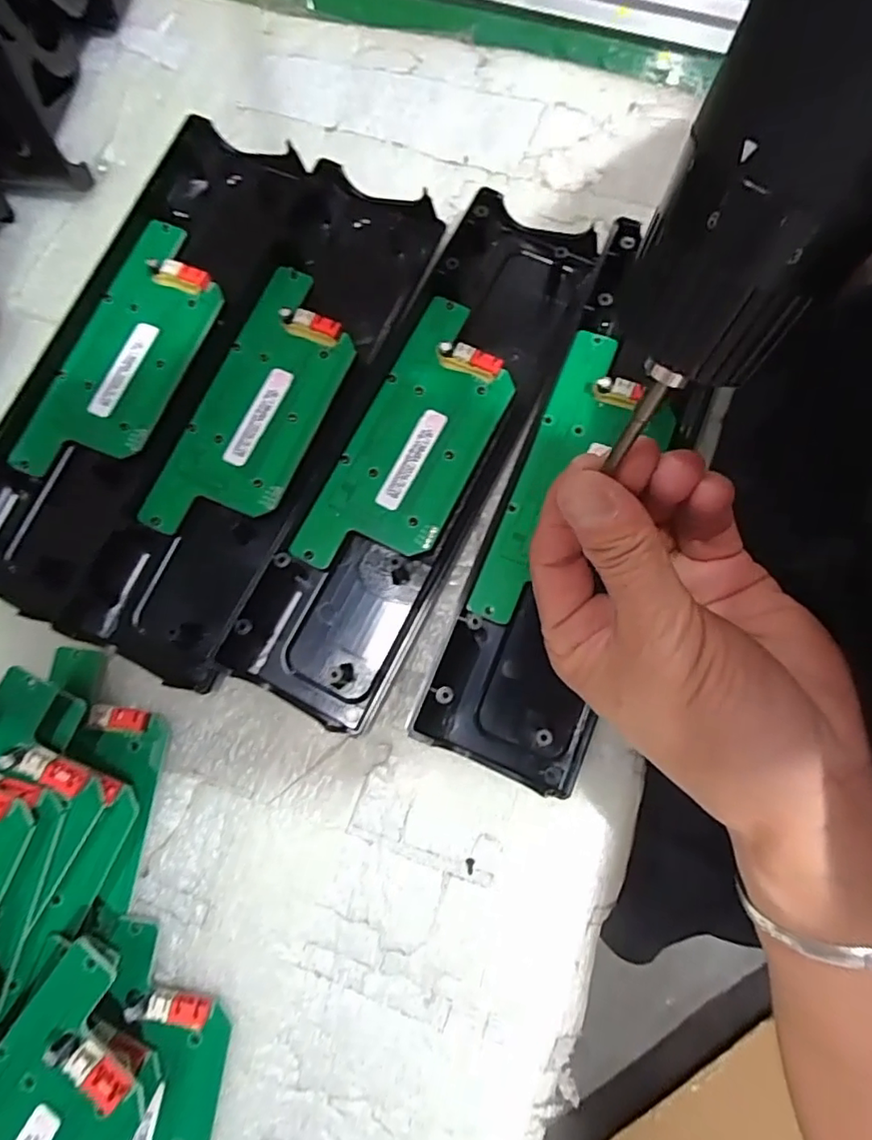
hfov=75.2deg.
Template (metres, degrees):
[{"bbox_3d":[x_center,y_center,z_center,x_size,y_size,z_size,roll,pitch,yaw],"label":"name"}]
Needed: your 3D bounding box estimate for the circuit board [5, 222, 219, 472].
[{"bbox_3d":[-0.142,-0.102,0.262,0.056,0.008,0.132,19,80,6],"label":"circuit board"}]

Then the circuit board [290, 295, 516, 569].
[{"bbox_3d":[-0.009,-0.057,0.249,0.054,0.009,0.132,26,81,7],"label":"circuit board"}]

